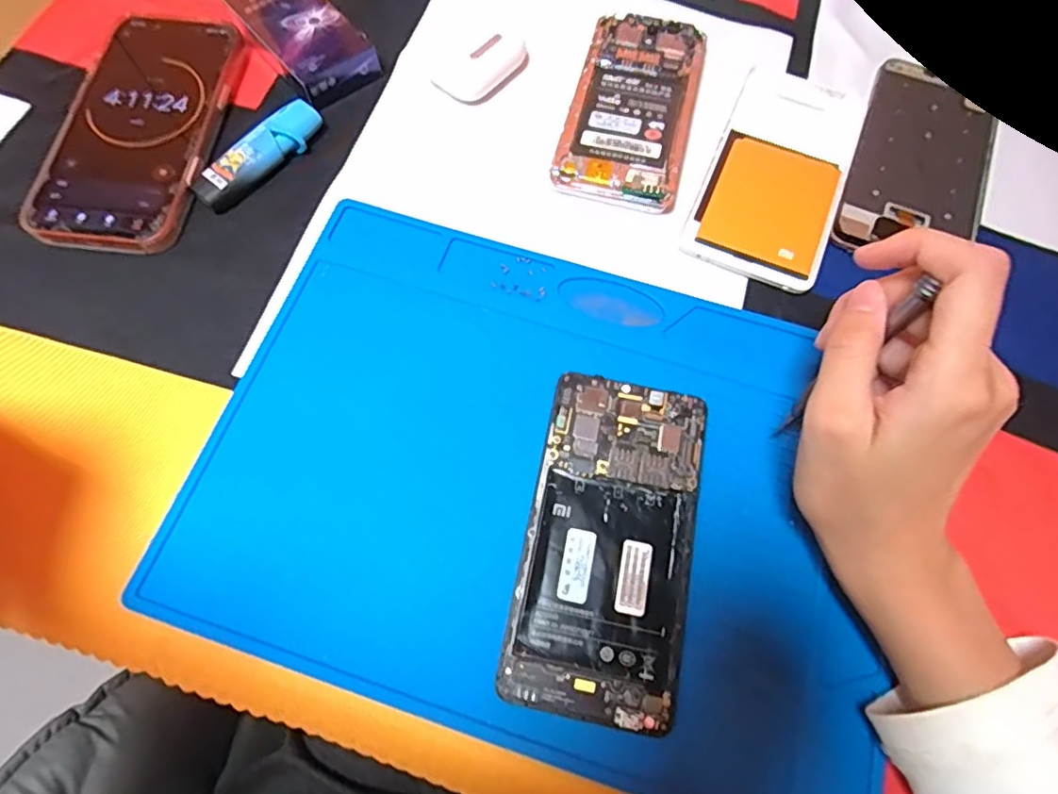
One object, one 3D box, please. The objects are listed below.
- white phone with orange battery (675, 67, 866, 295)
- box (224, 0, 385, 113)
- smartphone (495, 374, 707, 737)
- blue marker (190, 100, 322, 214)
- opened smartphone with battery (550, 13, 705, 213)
[{"bbox_3d":[0.147,-0.133,0.347,0.074,0.005,0.153,22,70,8],"label":"white phone with orange battery"},{"bbox_3d":[-0.140,-0.226,0.369,0.051,0.024,0.094,-37,73,-14],"label":"box"},{"bbox_3d":[0.036,0.063,0.263,0.069,0.008,0.146,12,69,4],"label":"smartphone"},{"bbox_3d":[-0.155,-0.140,0.338,0.022,0.014,0.083,41,73,14],"label":"blue marker"},{"bbox_3d":[0.062,-0.174,0.355,0.065,0.014,0.139,15,69,5],"label":"opened smartphone with battery"}]

